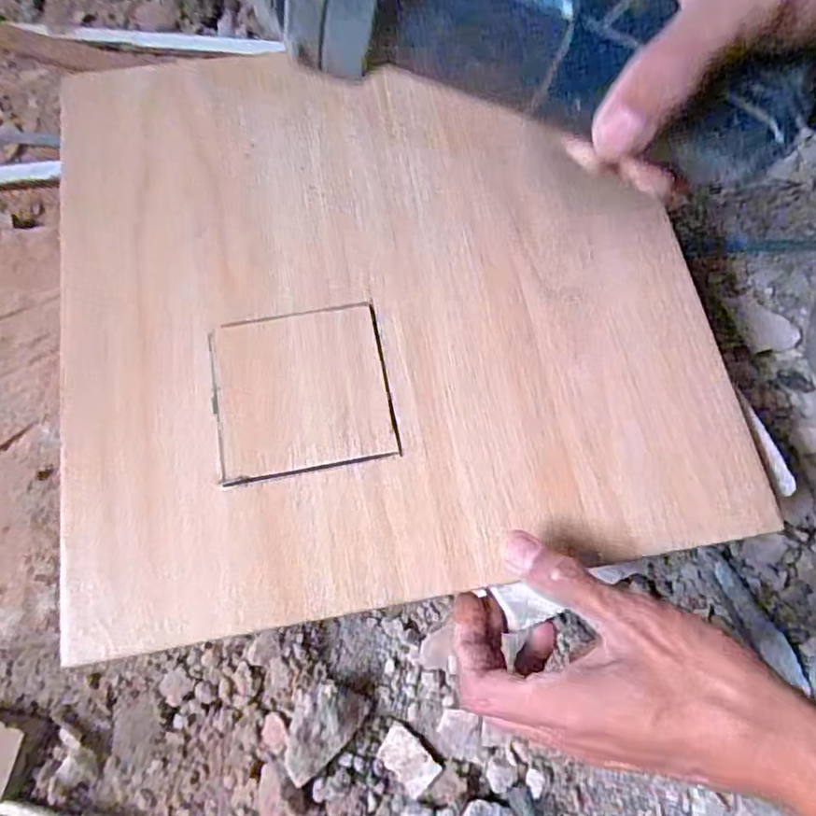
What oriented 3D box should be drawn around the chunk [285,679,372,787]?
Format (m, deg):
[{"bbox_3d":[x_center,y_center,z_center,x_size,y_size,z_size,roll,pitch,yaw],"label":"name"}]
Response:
[{"bbox_3d":[-0.055,0.201,0.373,0.035,0.022,0.055,38,76,9],"label":"chunk"}]

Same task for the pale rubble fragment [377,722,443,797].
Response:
[{"bbox_3d":[0.000,0.226,0.384,0.038,0.009,0.024,42,77,10],"label":"pale rubble fragment"}]

